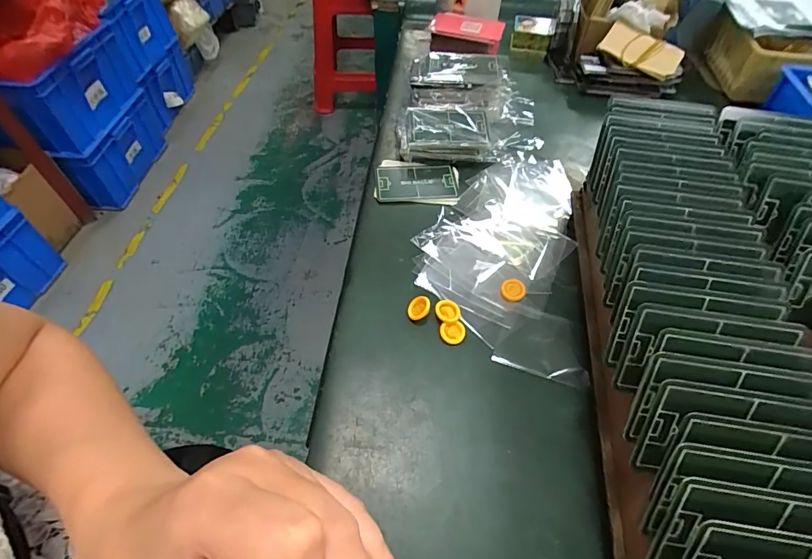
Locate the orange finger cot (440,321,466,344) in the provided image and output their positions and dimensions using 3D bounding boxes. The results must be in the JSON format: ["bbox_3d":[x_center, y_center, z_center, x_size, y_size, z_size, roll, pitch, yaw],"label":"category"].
[{"bbox_3d":[0.037,0.042,0.326,0.020,0.005,0.018,-8,54,-8],"label":"orange finger cot"}]

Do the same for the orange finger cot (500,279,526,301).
[{"bbox_3d":[0.091,0.009,0.352,0.020,0.005,0.022,1,53,-2],"label":"orange finger cot"}]

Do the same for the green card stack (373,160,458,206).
[{"bbox_3d":[0.012,-0.102,0.436,0.087,0.009,0.061,3,53,0],"label":"green card stack"}]

